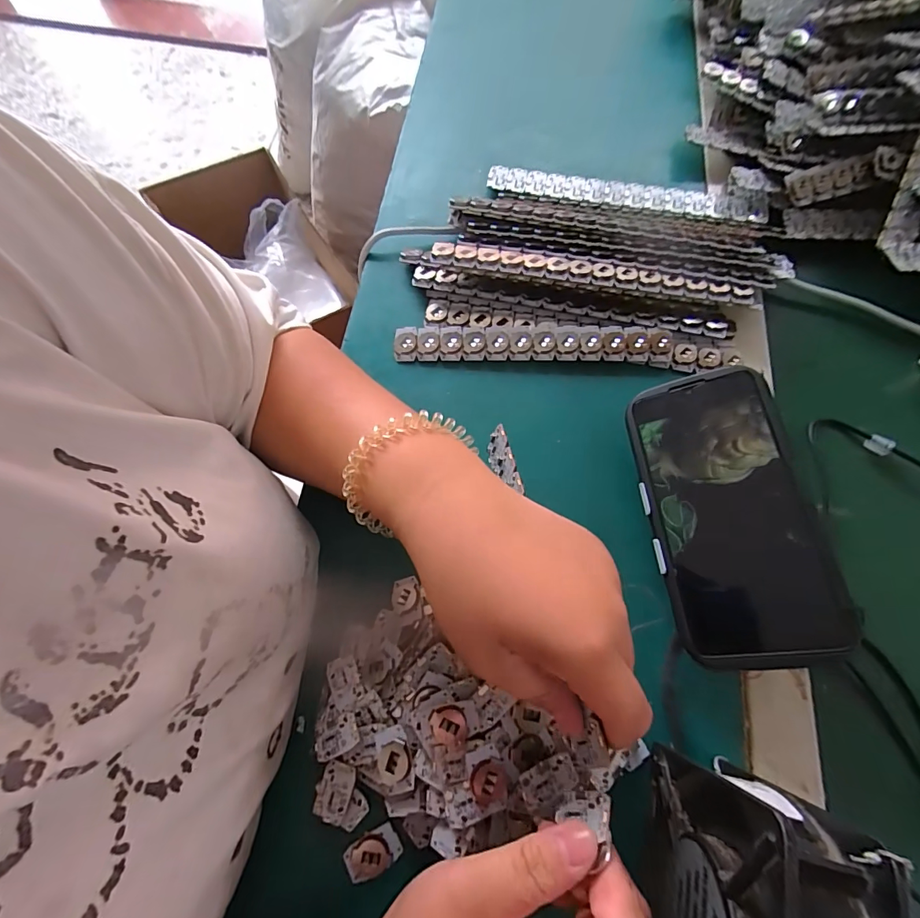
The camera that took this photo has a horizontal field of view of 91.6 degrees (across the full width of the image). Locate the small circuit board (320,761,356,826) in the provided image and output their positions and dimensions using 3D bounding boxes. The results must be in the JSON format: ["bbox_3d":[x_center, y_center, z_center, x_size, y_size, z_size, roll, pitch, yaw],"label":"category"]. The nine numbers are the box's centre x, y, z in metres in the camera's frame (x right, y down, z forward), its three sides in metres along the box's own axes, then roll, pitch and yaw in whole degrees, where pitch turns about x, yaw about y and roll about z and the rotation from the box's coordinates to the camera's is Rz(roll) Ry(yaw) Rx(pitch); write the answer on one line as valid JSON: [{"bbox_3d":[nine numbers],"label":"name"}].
[{"bbox_3d":[-0.068,0.184,0.248,0.017,0.010,0.029,12,70,3],"label":"small circuit board"}]

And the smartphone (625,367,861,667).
[{"bbox_3d":[0.158,0.029,0.270,0.084,0.005,0.169,-15,66,25],"label":"smartphone"}]

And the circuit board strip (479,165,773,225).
[{"bbox_3d":[0.157,-0.247,0.418,0.257,0.010,0.027,9,90,3],"label":"circuit board strip"}]

